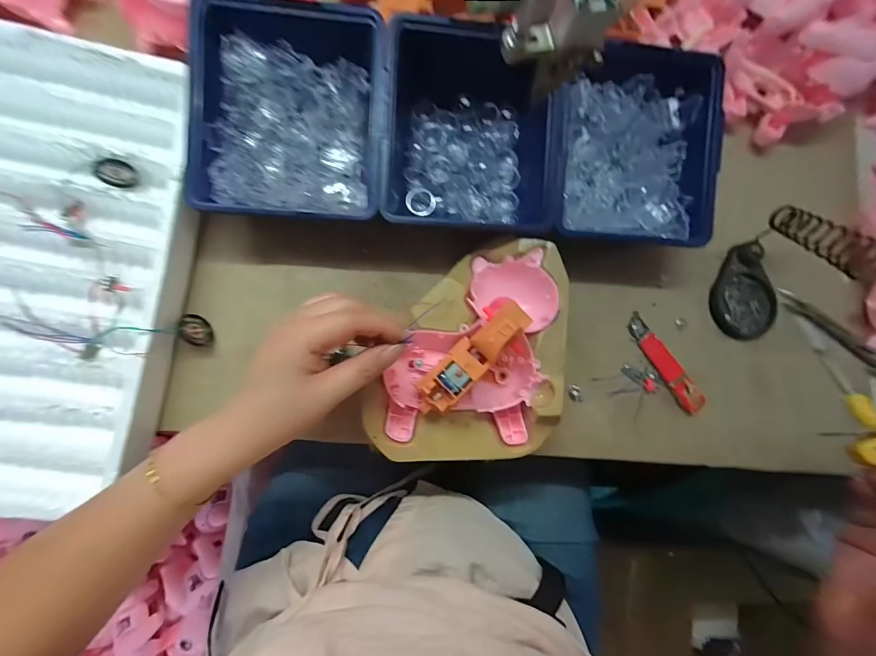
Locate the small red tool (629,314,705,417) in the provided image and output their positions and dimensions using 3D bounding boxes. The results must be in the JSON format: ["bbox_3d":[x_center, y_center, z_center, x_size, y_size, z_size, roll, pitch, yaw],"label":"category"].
[{"bbox_3d":[0.218,0.033,0.353,0.022,0.008,0.104,-32,82,-6],"label":"small red tool"}]

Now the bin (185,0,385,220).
[{"bbox_3d":[-0.117,-0.179,0.304,0.144,0.062,0.184,3,84,-6],"label":"bin"}]

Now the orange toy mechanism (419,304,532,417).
[{"bbox_3d":[0.021,0.023,0.260,0.027,0.027,0.101,43,97,-6],"label":"orange toy mechanism"}]

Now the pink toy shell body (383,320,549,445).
[{"bbox_3d":[0.019,0.046,0.294,0.117,0.030,0.093,2,84,-6],"label":"pink toy shell body"}]

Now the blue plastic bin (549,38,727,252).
[{"bbox_3d":[0.170,-0.153,0.329,0.132,0.052,0.159,2,84,-6],"label":"blue plastic bin"}]

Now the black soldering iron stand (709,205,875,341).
[{"bbox_3d":[0.313,-0.051,0.324,0.060,0.108,0.111,10,83,-5],"label":"black soldering iron stand"}]

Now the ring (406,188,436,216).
[{"bbox_3d":[-0.016,-0.116,0.340,0.027,0.008,0.025,1,84,-6],"label":"ring"}]

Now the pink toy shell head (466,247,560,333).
[{"bbox_3d":[0.061,-0.030,0.312,0.070,0.028,0.065,-6,85,-7],"label":"pink toy shell head"}]

